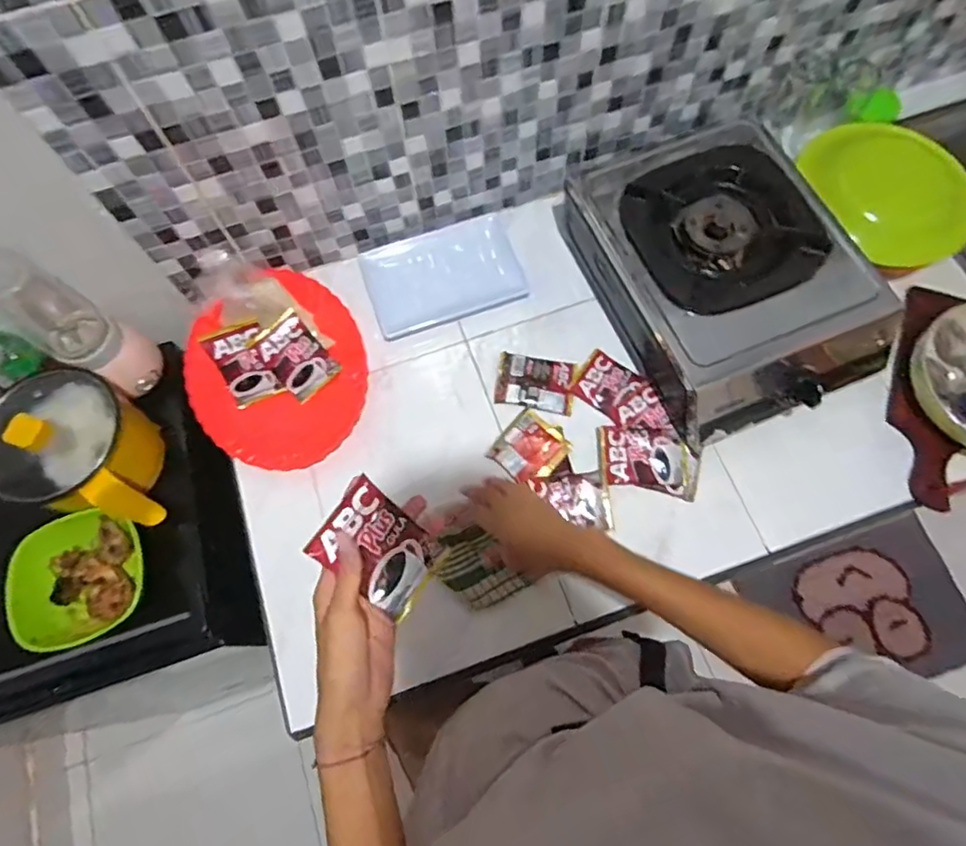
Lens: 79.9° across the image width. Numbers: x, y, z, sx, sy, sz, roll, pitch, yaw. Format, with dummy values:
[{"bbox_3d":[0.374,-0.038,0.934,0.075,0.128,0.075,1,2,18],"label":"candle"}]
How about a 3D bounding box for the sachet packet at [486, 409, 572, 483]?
[{"bbox_3d":[0.060,0.032,0.732,0.076,0.014,0.085,41,76,15],"label":"sachet packet"}]

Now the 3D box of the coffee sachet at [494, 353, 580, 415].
[{"bbox_3d":[0.070,-0.054,0.765,0.100,0.010,0.076,8,70,5],"label":"coffee sachet"}]

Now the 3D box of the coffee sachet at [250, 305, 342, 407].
[{"bbox_3d":[-0.243,-0.087,0.752,0.072,0.101,0.010,-42,29,-10],"label":"coffee sachet"}]

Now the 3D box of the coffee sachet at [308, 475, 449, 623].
[{"bbox_3d":[-0.081,0.101,0.464,0.097,0.007,0.071,42,65,-15],"label":"coffee sachet"}]

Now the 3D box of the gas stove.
[{"bbox_3d":[0.307,-0.184,0.738,0.280,0.130,0.363,-21,70,-6],"label":"gas stove"}]

